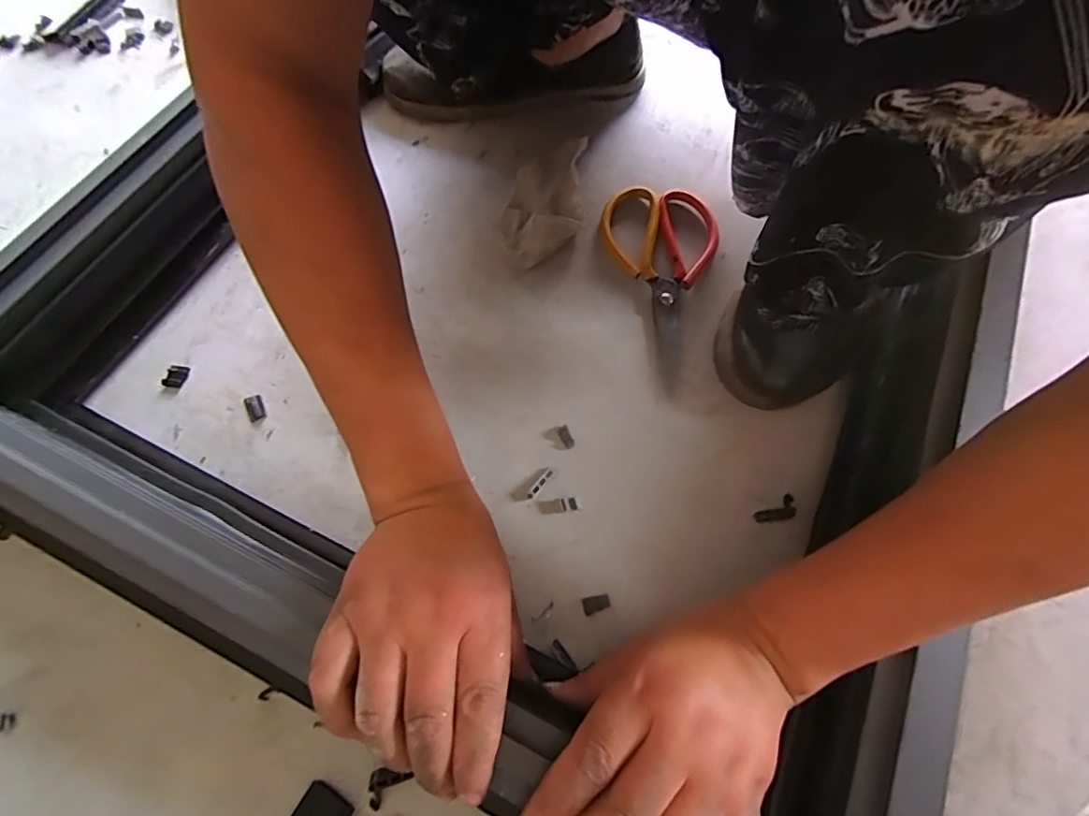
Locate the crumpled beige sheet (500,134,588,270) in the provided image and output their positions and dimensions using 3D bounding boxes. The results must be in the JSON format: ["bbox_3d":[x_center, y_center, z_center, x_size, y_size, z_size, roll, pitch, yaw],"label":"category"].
[{"bbox_3d":[0.002,-0.183,0.467,0.063,0.017,0.136,12,67,2],"label":"crumpled beige sheet"}]

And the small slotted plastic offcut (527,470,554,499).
[{"bbox_3d":[-0.003,0.053,0.372,0.006,0.005,0.025,36,70,12],"label":"small slotted plastic offcut"}]

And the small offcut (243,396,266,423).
[{"bbox_3d":[-0.208,0.000,0.383,0.012,0.004,0.020,-19,69,-11],"label":"small offcut"}]

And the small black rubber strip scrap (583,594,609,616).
[{"bbox_3d":[0.033,0.126,0.343,0.017,0.004,0.010,-14,68,-9],"label":"small black rubber strip scrap"}]

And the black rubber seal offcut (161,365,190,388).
[{"bbox_3d":[-0.266,-0.023,0.386,0.013,0.005,0.017,12,67,2],"label":"black rubber seal offcut"}]

